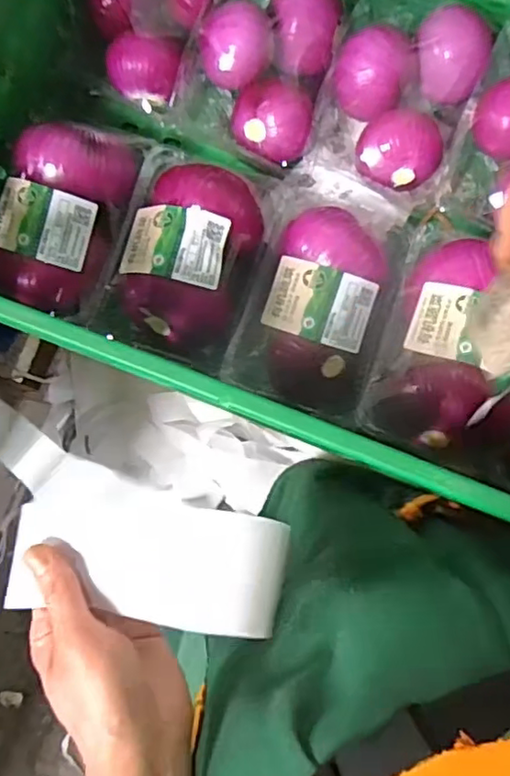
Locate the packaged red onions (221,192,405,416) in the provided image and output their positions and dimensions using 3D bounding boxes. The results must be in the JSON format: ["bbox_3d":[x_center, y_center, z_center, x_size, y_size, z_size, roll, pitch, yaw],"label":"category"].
[{"bbox_3d":[0.052,-0.083,0.490,0.114,0.076,0.181,15,86,5],"label":"packaged red onions"}]

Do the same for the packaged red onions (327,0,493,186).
[{"bbox_3d":[0.116,-0.241,0.497,0.111,0.062,0.143,27,87,6],"label":"packaged red onions"}]

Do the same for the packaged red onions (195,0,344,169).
[{"bbox_3d":[0.006,-0.265,0.496,0.105,0.073,0.139,17,86,5],"label":"packaged red onions"}]

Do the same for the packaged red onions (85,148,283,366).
[{"bbox_3d":[-0.054,-0.112,0.494,0.115,0.086,0.177,19,86,5],"label":"packaged red onions"}]

